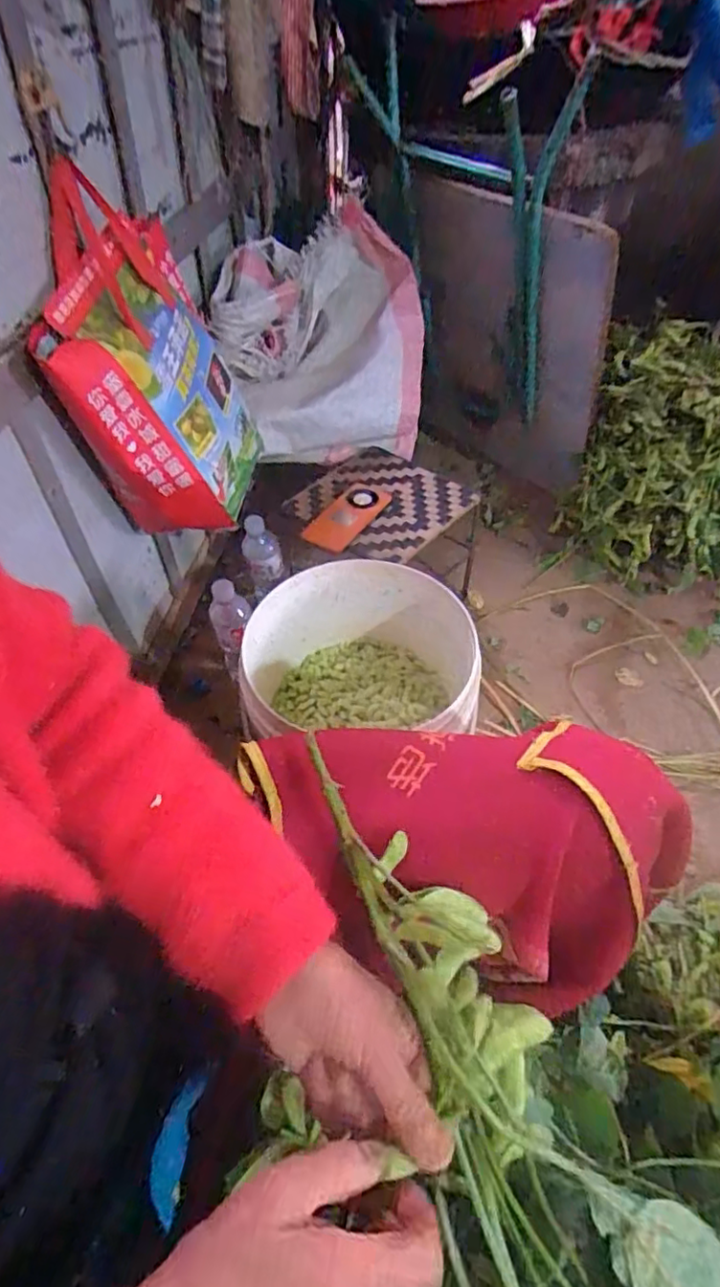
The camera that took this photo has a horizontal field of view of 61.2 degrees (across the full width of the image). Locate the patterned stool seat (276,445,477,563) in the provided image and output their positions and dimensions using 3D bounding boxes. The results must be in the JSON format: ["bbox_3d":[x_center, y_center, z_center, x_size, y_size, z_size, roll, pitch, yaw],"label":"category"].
[{"bbox_3d":[0.036,-0.228,0.990,0.236,0.031,0.223,35,60,26],"label":"patterned stool seat"}]

